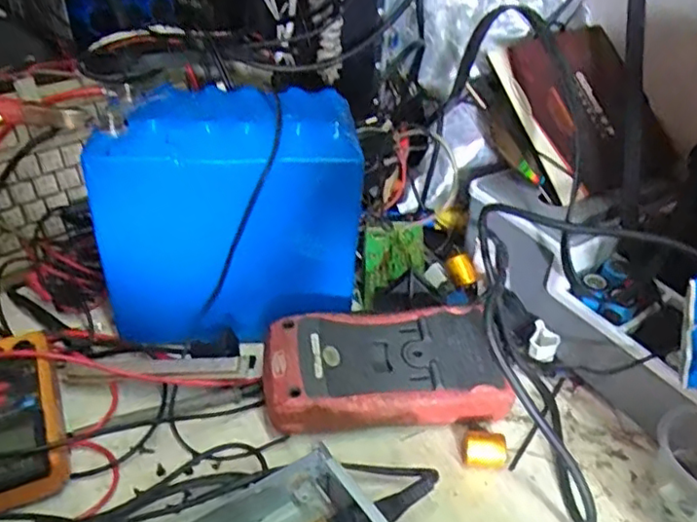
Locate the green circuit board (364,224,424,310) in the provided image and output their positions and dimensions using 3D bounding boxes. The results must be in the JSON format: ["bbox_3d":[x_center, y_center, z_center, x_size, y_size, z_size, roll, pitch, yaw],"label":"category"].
[{"bbox_3d":[0.040,0.003,0.541,0.051,0.009,0.076,2,66,-2],"label":"green circuit board"}]

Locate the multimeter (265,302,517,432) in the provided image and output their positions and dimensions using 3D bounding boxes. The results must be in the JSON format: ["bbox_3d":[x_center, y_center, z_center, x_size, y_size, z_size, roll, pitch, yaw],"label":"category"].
[{"bbox_3d":[0.021,0.078,0.437,0.171,0.045,0.084,-4,53,-12],"label":"multimeter"}]

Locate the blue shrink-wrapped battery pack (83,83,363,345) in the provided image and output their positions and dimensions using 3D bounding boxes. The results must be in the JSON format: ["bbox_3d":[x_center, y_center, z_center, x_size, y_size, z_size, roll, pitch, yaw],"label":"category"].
[{"bbox_3d":[-0.087,-0.026,0.467,0.194,0.180,0.097,-2,35,-5],"label":"blue shrink-wrapped battery pack"}]

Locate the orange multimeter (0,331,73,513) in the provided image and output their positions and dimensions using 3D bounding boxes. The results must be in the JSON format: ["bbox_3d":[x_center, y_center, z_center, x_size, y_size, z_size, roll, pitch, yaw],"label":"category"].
[{"bbox_3d":[-0.220,0.102,0.394,0.067,0.035,0.117,-19,49,-18],"label":"orange multimeter"}]

